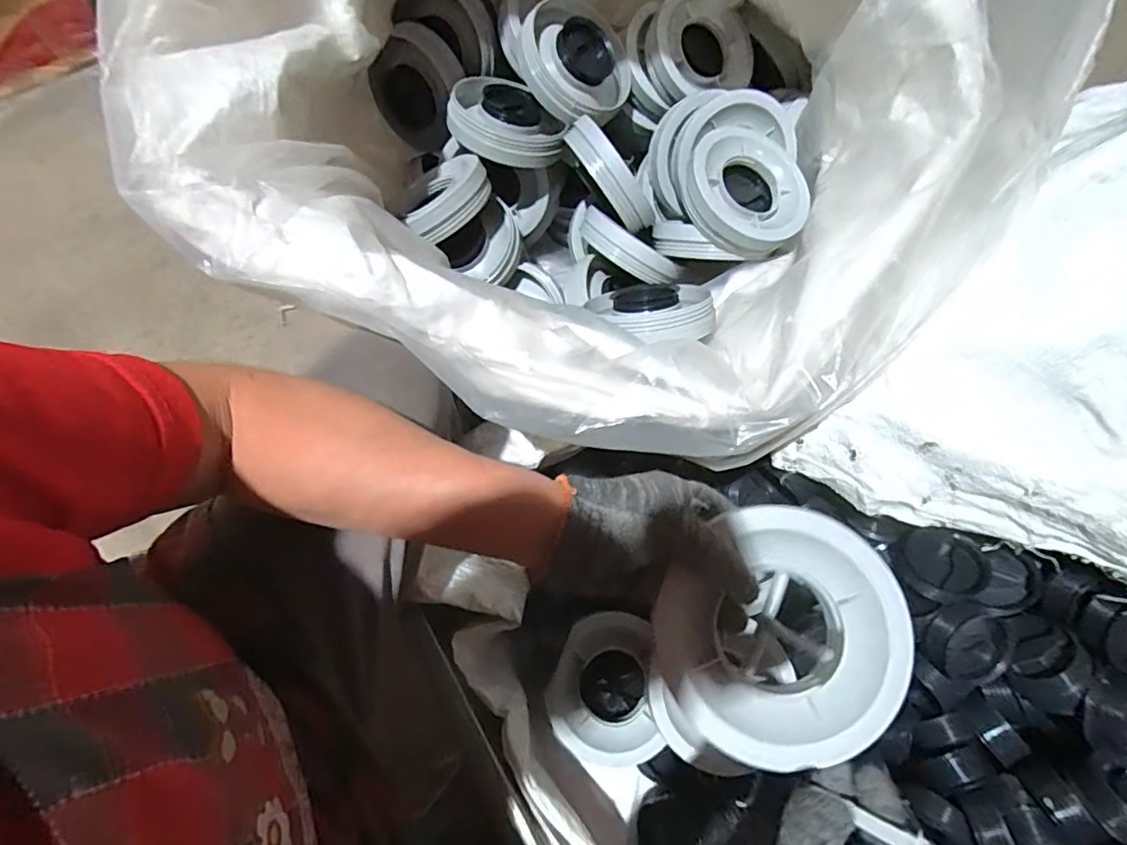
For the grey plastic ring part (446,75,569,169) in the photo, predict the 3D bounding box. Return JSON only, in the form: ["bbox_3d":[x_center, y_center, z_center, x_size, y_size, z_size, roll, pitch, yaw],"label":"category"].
[{"bbox_3d":[-0.067,-0.330,0.596,0.102,0.036,0.127,-35,70,-12],"label":"grey plastic ring part"}]

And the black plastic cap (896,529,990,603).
[{"bbox_3d":[0.362,0.137,0.519,0.062,0.030,0.069,-25,50,5],"label":"black plastic cap"}]

